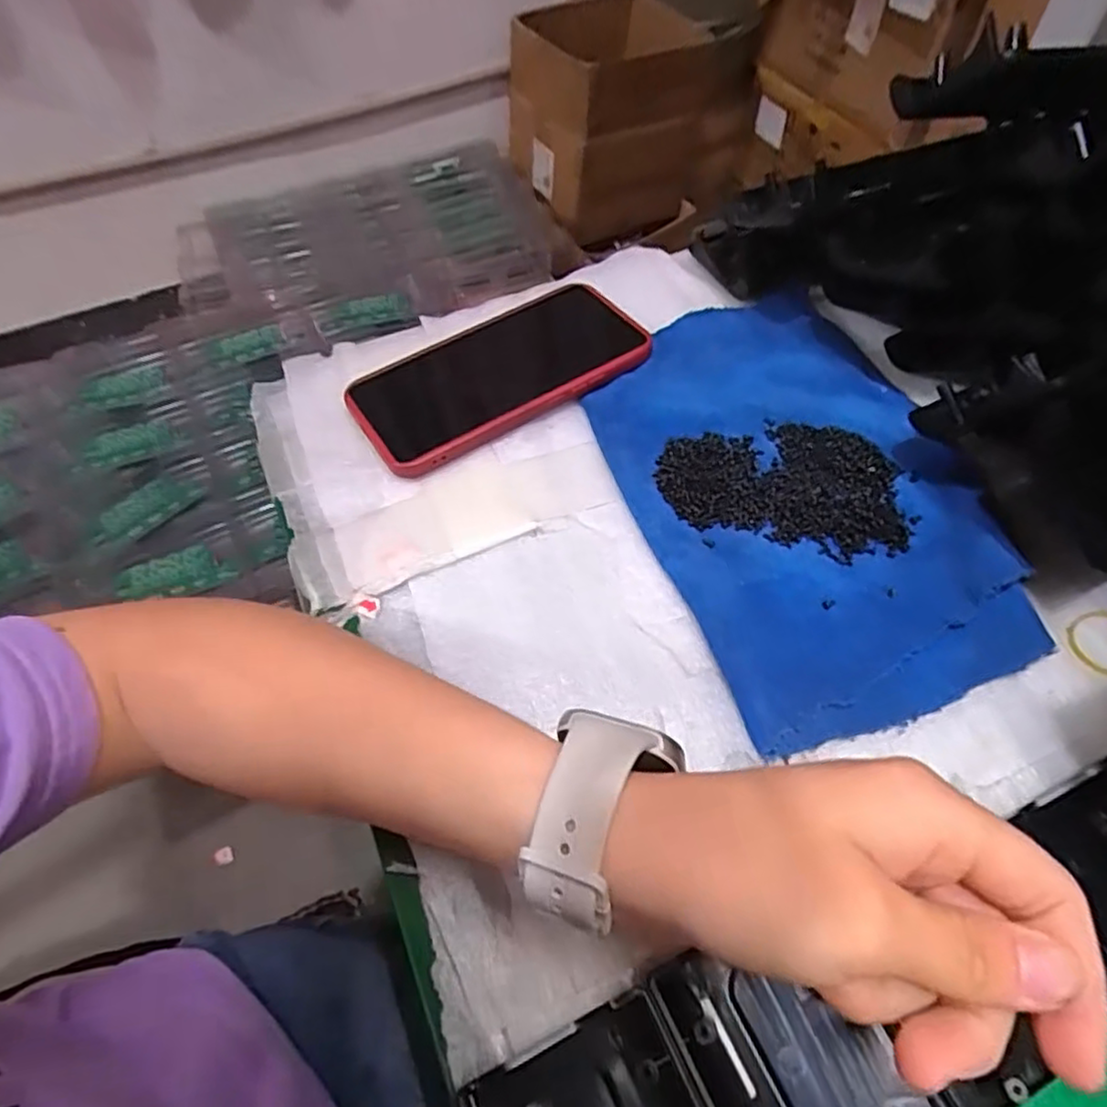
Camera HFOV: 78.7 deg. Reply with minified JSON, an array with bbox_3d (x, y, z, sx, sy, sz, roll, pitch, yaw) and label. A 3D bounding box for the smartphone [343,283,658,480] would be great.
[{"bbox_3d":[-0.030,-0.103,0.381,0.163,0.015,0.080,-30,61,-14],"label":"smartphone"}]

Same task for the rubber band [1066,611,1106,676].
[{"bbox_3d":[0.237,0.038,0.289,0.031,0.004,0.028,-18,59,-7],"label":"rubber band"}]

